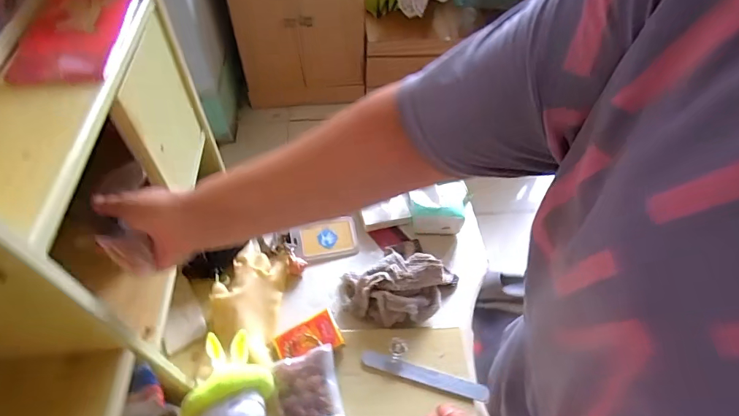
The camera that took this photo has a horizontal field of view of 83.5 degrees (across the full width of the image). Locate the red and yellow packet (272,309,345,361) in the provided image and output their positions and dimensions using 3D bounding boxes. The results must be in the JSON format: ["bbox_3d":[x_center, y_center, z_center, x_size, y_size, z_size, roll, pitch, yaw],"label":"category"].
[{"bbox_3d":[-0.085,0.183,0.575,0.086,0.012,0.055,-23,56,-17],"label":"red and yellow packet"}]

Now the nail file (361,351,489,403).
[{"bbox_3d":[0.075,0.229,0.566,0.176,0.004,0.019,16,63,5],"label":"nail file"}]

